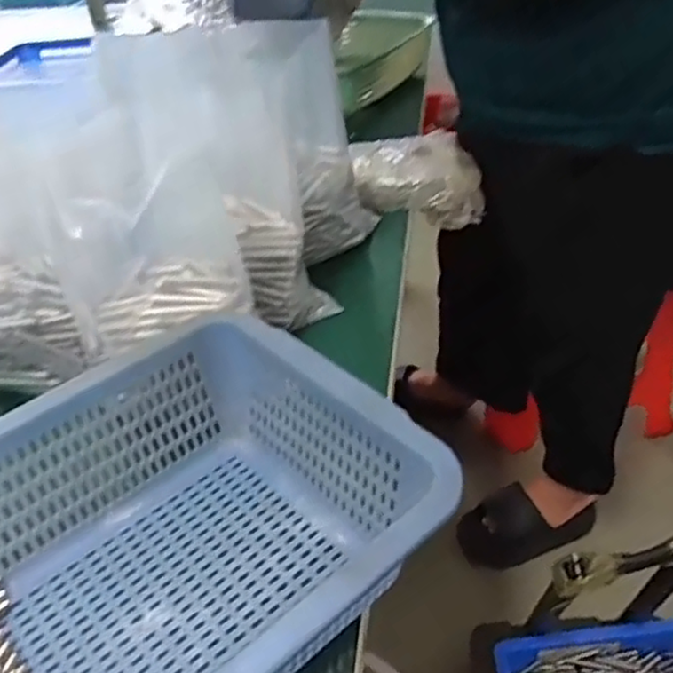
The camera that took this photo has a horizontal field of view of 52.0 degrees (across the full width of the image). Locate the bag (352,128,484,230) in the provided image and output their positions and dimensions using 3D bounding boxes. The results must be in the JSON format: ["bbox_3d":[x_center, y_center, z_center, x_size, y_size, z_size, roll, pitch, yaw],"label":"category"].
[{"bbox_3d":[0.092,-0.174,0.781,0.127,0.061,0.126,-9,38,-2],"label":"bag"}]

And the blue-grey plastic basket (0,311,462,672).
[{"bbox_3d":[-0.110,0.125,0.361,0.302,0.099,0.226,-34,46,-30],"label":"blue-grey plastic basket"}]

